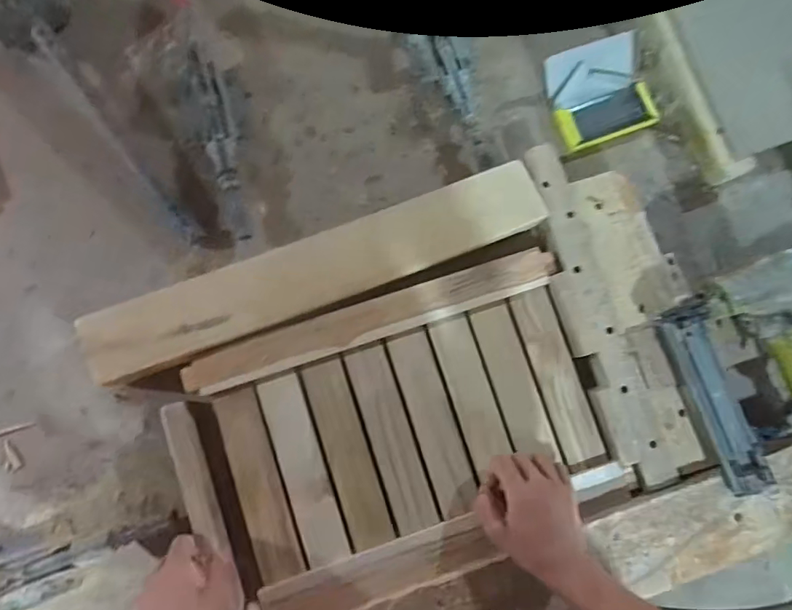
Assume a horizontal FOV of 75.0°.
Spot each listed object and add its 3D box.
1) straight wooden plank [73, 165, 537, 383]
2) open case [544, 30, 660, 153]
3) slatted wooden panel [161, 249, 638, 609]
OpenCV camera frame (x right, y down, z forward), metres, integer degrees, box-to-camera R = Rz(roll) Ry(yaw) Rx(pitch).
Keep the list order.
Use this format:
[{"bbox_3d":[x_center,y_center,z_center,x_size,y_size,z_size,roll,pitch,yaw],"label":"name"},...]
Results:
[{"bbox_3d":[-0.080,-0.039,0.572,0.515,0.026,0.080,-20,84,-6],"label":"straight wooden plank"},{"bbox_3d":[0.259,-0.268,0.650,0.125,0.031,0.117,-19,84,-5],"label":"open case"},{"bbox_3d":[-0.001,0.146,0.573,0.449,0.033,0.299,-17,85,-7],"label":"slatted wooden panel"}]

